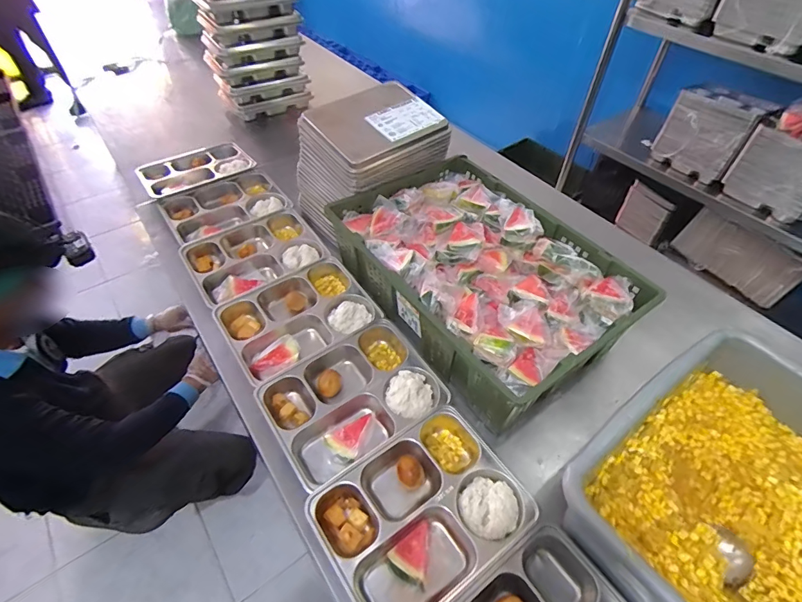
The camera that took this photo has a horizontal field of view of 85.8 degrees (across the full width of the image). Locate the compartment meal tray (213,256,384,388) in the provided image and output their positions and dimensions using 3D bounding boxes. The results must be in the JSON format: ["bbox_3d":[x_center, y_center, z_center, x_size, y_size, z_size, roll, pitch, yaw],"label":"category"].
[{"bbox_3d":[-0.204,0.031,0.877,0.292,0.054,0.237,-30,56,-25],"label":"compartment meal tray"}]

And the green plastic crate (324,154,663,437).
[{"bbox_3d":[0.149,-0.068,0.860,0.360,0.133,0.547,-26,55,-23],"label":"green plastic crate"}]

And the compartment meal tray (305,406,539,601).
[{"bbox_3d":[0.033,0.311,0.634,0.276,0.056,0.215,-29,56,-25],"label":"compartment meal tray"}]

